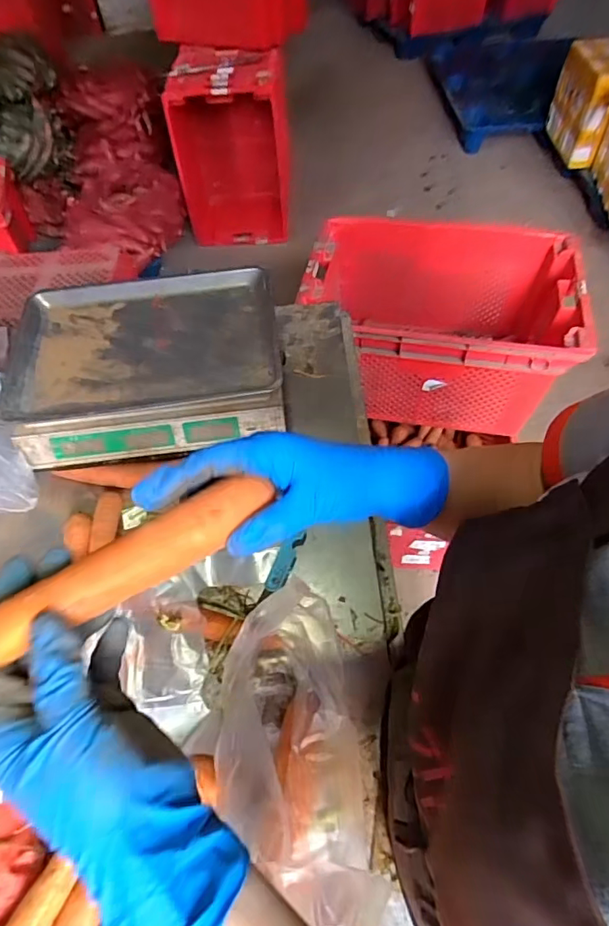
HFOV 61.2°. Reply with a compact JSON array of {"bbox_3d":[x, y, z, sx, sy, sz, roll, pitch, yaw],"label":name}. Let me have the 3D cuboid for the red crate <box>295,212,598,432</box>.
[{"bbox_3d":[0.315,-0.336,1.276,0.592,0.303,0.403,8,56,8],"label":"red crate"}]

